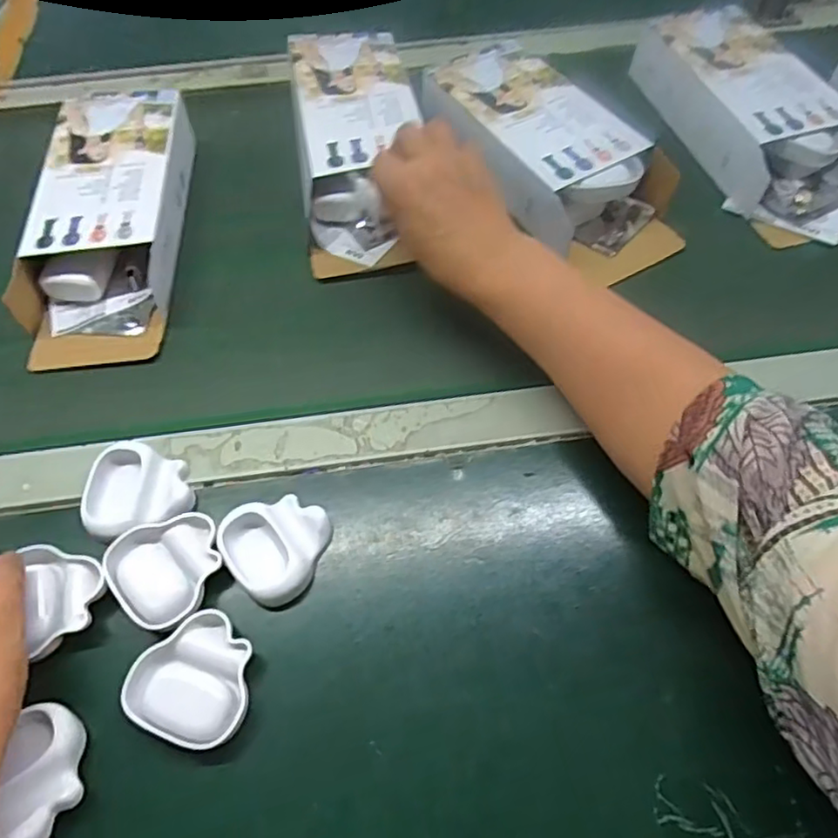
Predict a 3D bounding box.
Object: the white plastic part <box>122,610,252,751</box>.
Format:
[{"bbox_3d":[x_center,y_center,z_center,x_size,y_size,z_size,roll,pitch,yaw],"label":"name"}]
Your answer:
[{"bbox_3d":[-0.117,0.136,0.328,0.062,0.014,0.060,20,59,11],"label":"white plastic part"}]

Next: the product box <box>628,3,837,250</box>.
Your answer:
[{"bbox_3d":[0.284,-0.253,0.518,0.094,0.054,0.236,-14,59,-10],"label":"product box"}]

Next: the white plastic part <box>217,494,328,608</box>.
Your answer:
[{"bbox_3d":[-0.082,0.072,0.363,0.060,0.011,0.060,-34,64,-21],"label":"white plastic part"}]

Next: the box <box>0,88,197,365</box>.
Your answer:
[{"bbox_3d":[-0.239,-0.158,0.483,0.101,0.047,0.245,0,57,-1],"label":"box"}]

